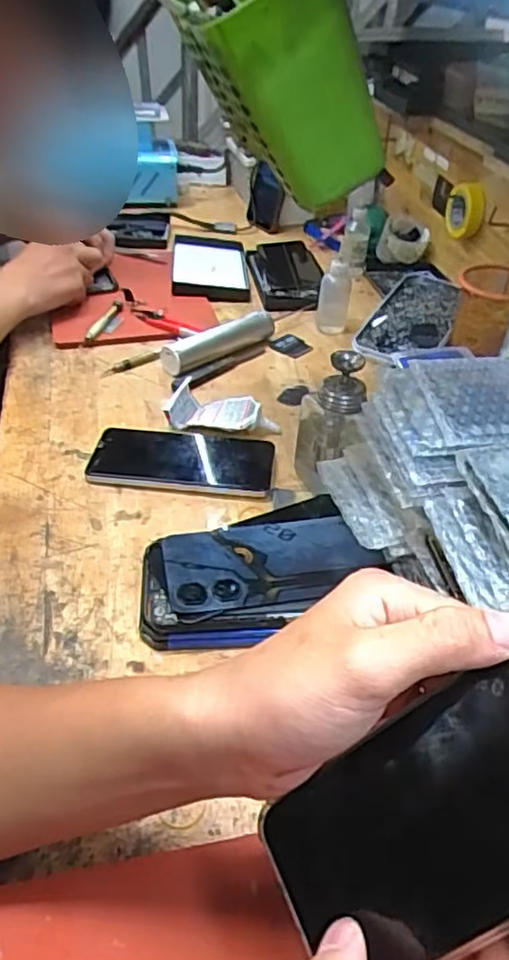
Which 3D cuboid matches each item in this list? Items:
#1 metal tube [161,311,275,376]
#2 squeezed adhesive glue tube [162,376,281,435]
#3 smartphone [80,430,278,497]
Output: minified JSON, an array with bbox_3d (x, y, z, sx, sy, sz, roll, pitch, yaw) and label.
[{"bbox_3d":[-0.039,-0.154,0.740,0.154,0.033,0.031,-29,50,-32],"label":"metal tube"},{"bbox_3d":[-0.034,-0.068,0.636,0.116,0.024,0.045,10,41,8],"label":"squeezed adhesive glue tube"},{"bbox_3d":[-0.064,-0.019,0.592,0.160,0.014,0.076,4,40,1],"label":"smartphone"}]

